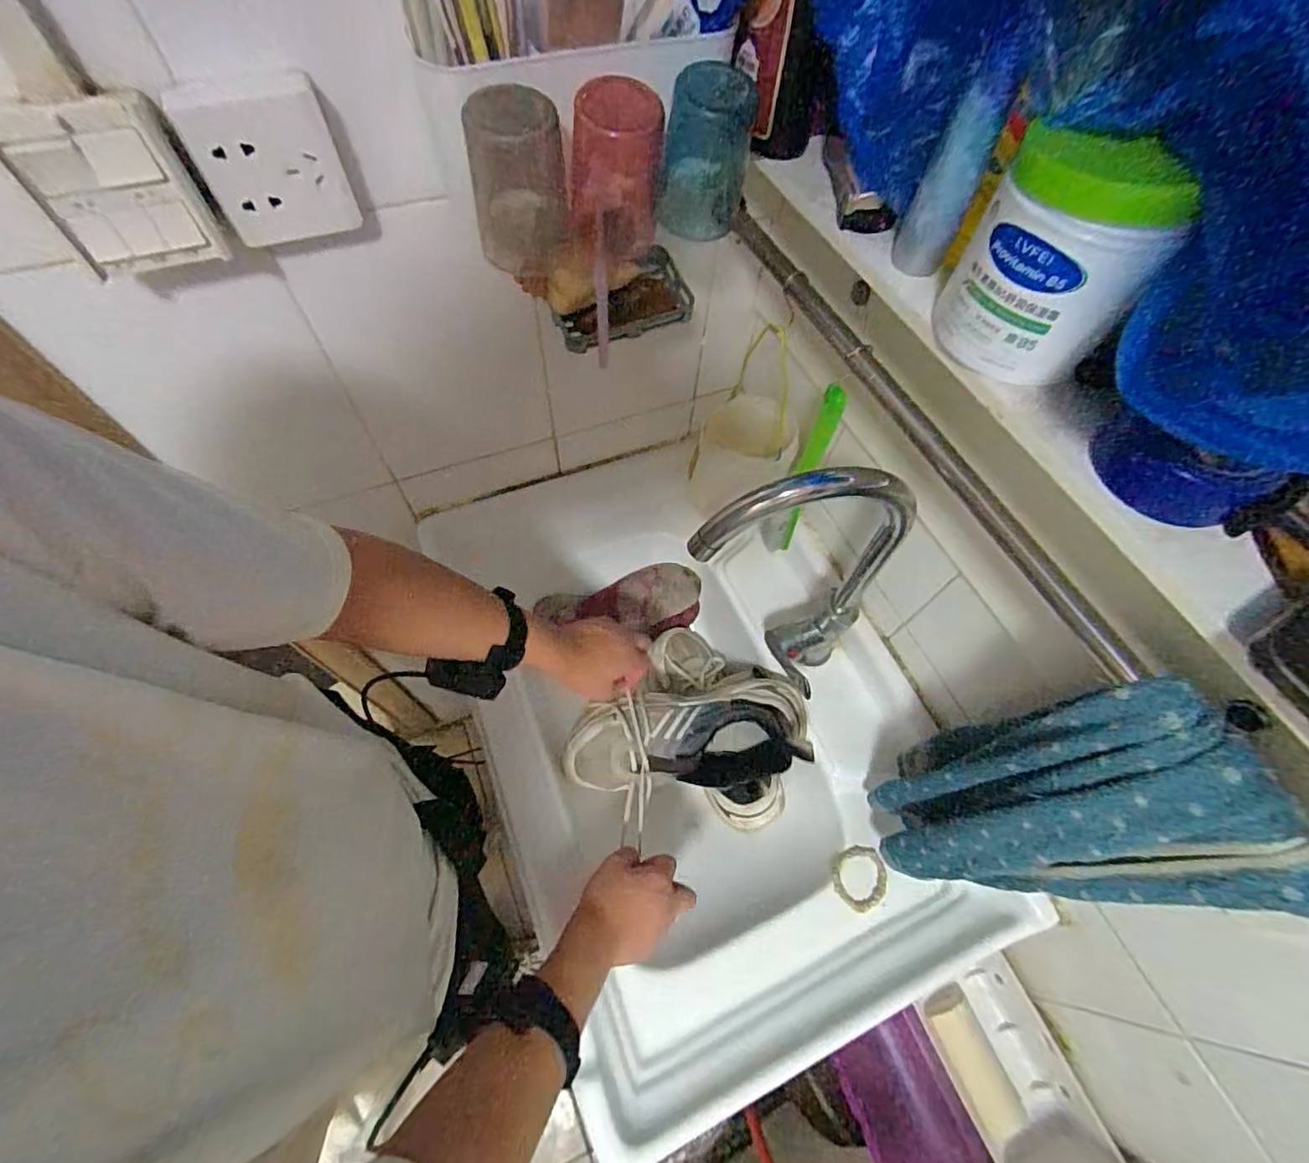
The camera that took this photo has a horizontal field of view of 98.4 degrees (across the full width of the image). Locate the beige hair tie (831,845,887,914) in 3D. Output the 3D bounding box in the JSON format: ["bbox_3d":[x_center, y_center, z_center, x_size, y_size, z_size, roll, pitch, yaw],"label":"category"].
[{"bbox_3d":[0.221,0.318,0.605,0.059,0.004,0.062,8,62,1],"label":"beige hair tie"}]

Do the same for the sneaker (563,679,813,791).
[{"bbox_3d":[0.034,0.176,0.635,0.264,0.092,0.112,-9,62,5],"label":"sneaker"}]

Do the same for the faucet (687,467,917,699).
[{"bbox_3d":[0.134,0.025,0.538,0.213,0.342,0.070,-10,63,-9],"label":"faucet"}]

